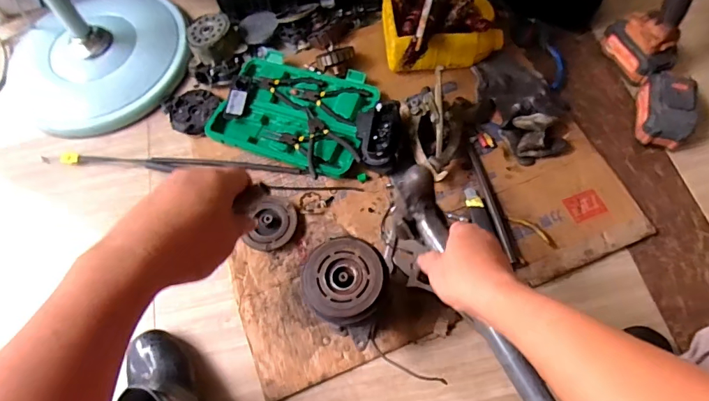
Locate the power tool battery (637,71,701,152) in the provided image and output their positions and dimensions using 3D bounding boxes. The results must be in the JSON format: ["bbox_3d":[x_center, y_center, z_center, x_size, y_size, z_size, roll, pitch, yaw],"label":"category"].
[{"bbox_3d":[0.551,-0.158,0.783,0.076,0.080,0.122,17,69,9],"label":"power tool battery"}]

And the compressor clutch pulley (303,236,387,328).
[{"bbox_3d":[-0.013,0.102,0.574,0.107,0.028,0.106,-2,66,3],"label":"compressor clutch pulley"}]

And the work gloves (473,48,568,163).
[{"bbox_3d":[0.314,-0.190,0.814,0.138,0.059,0.238,-17,68,-5],"label":"work gloves"}]

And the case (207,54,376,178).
[{"bbox_3d":[-0.113,-0.174,0.838,0.284,0.036,0.220,20,70,10],"label":"case"}]

